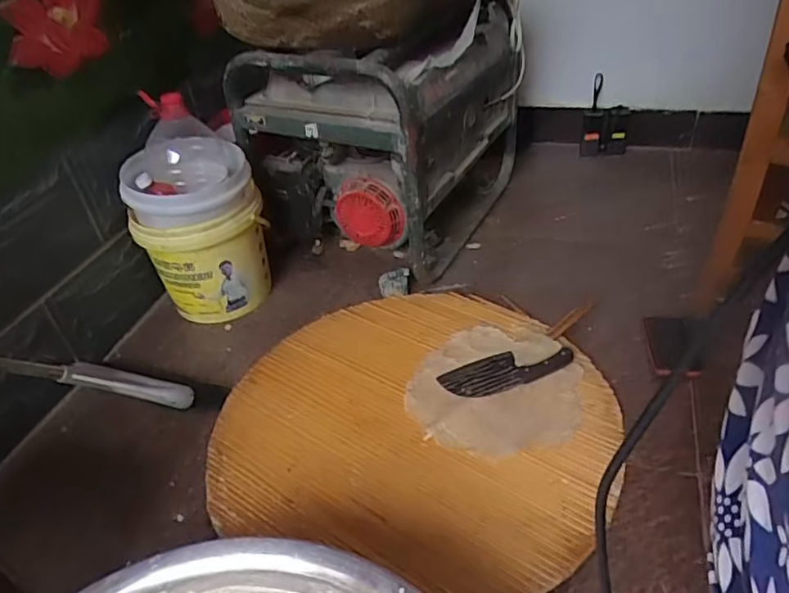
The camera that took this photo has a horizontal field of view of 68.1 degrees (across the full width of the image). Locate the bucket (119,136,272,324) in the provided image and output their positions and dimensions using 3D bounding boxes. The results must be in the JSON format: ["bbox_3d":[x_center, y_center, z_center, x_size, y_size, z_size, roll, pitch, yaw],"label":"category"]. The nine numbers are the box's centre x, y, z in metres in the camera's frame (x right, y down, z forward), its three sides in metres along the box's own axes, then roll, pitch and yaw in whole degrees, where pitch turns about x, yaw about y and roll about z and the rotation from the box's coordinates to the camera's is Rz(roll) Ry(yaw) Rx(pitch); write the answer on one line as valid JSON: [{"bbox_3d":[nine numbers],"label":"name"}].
[{"bbox_3d":[-0.429,-0.165,1.326,0.278,0.321,0.278,-34,46,-30],"label":"bucket"}]

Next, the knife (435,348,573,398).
[{"bbox_3d":[0.204,0.129,1.069,0.237,0.014,0.093,-17,39,-12],"label":"knife"}]

